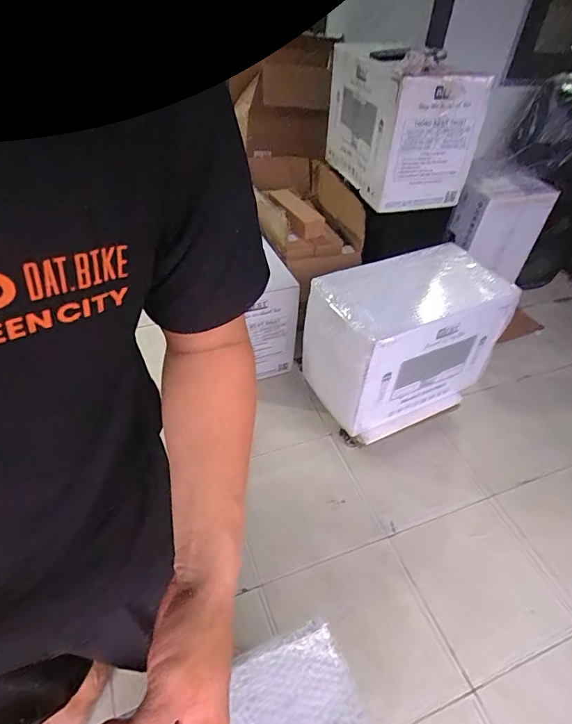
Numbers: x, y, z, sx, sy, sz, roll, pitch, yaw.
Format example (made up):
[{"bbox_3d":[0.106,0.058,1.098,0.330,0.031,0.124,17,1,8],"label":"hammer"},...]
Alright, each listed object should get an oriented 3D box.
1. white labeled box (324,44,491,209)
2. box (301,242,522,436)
[{"bbox_3d":[0.385,-0.833,1.541,0.304,0.417,0.557,-10,46,-15],"label":"white labeled box"},{"bbox_3d":[0.370,-0.091,1.465,0.559,0.419,0.360,-19,49,-23],"label":"box"}]

